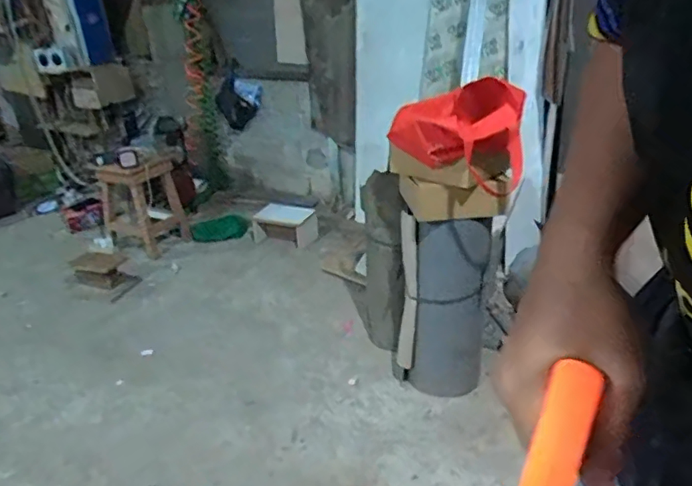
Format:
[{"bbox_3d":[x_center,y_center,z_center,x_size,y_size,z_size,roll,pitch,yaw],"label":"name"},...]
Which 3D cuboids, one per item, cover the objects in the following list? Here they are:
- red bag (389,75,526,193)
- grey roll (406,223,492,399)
[{"bbox_3d":[0.287,-0.295,1.439,0.313,0.234,0.352,-4,25,0],"label":"red bag"},{"bbox_3d":[0.346,0.183,1.702,0.195,0.583,0.253,10,29,21],"label":"grey roll"}]

